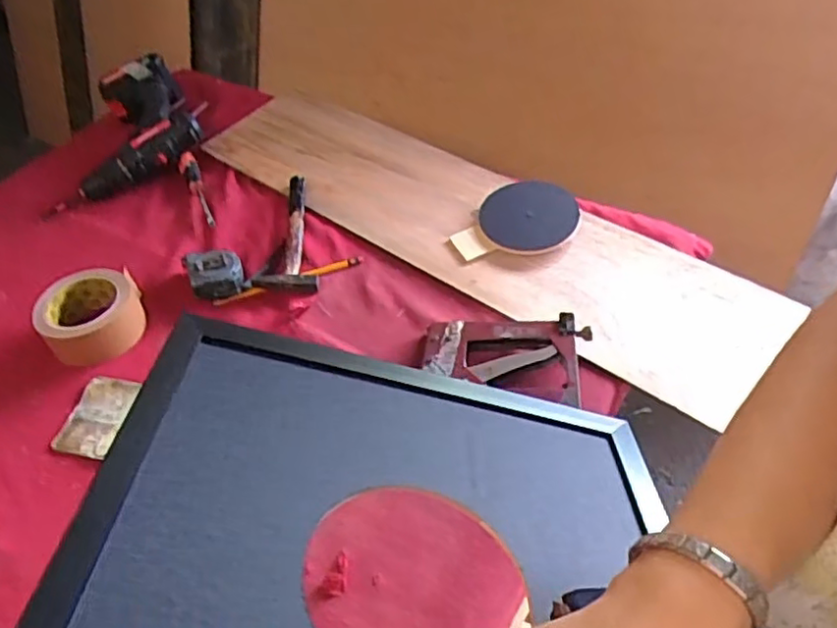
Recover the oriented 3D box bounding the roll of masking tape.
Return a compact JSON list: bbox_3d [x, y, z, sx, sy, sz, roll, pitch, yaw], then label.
[{"bbox_3d":[-0.366,0.004,0.742,0.111,0.048,0.105,-2,50,3],"label":"roll of masking tape"}]

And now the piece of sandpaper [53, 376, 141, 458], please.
[{"bbox_3d":[-0.330,0.103,0.684,0.058,0.006,0.087,10,52,13],"label":"piece of sandpaper"}]

